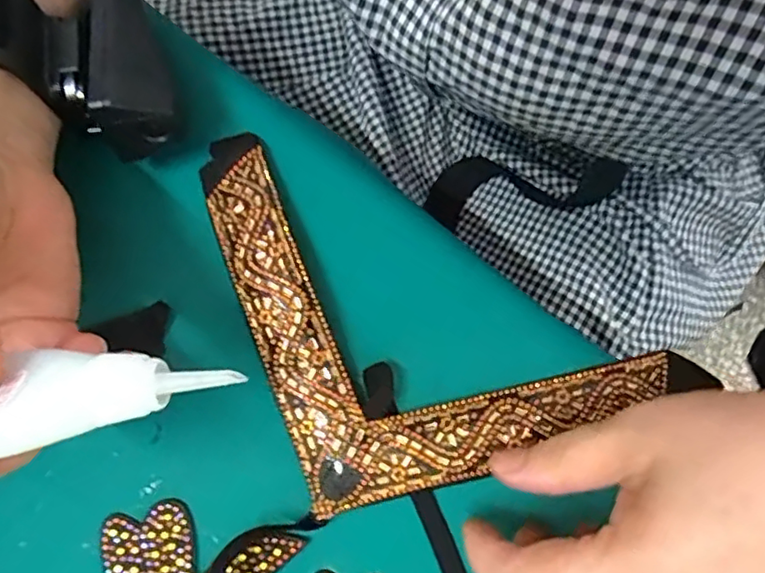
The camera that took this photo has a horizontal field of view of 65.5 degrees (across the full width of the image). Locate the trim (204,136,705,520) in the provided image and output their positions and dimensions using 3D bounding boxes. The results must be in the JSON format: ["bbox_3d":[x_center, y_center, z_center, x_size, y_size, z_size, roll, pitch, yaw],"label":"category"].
[{"bbox_3d":[0.020,-0.009,0.242,0.155,0.011,0.161,-21,79,-5],"label":"trim"}]

